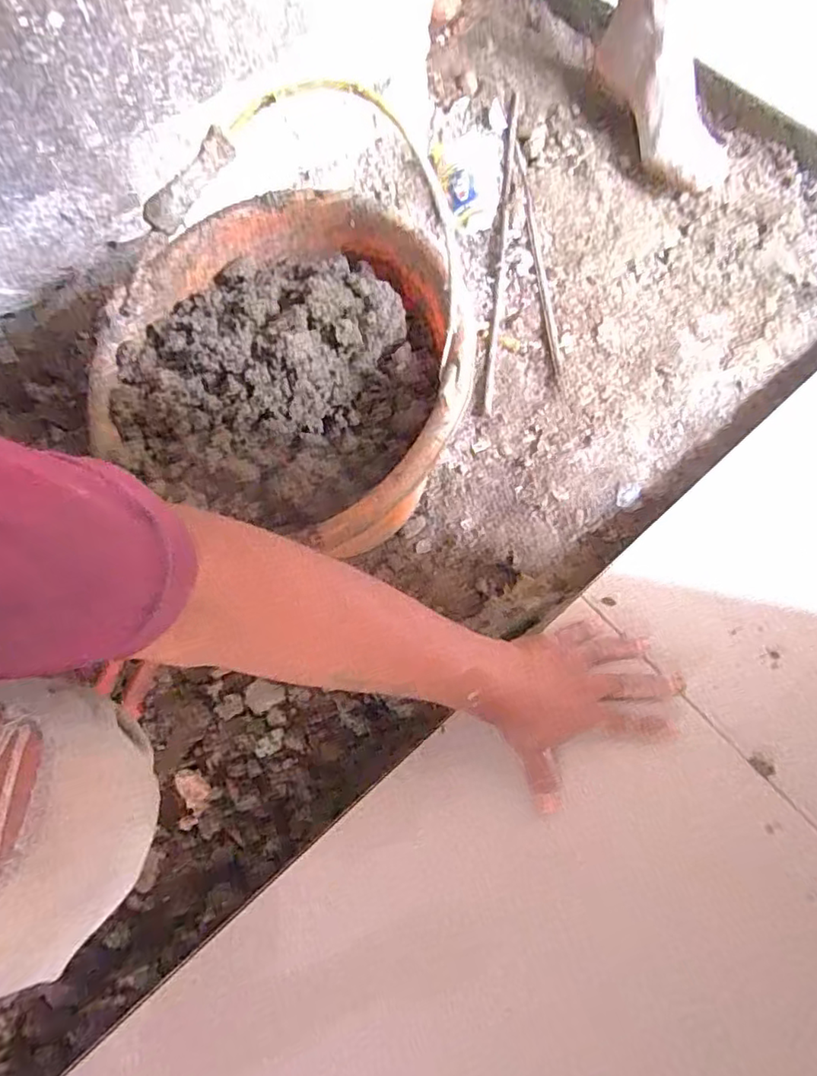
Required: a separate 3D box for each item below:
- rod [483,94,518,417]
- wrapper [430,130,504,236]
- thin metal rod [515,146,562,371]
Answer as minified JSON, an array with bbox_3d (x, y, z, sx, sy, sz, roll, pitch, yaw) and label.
[{"bbox_3d":[0.107,-0.347,0.684,0.010,0.008,0.462,7,71,2],"label":"rod"},{"bbox_3d":[0.068,-0.429,0.693,0.081,0.044,0.148,5,71,4],"label":"wrapper"},{"bbox_3d":[0.144,-0.322,0.677,0.011,0.005,0.318,-3,70,-2],"label":"thin metal rod"}]

